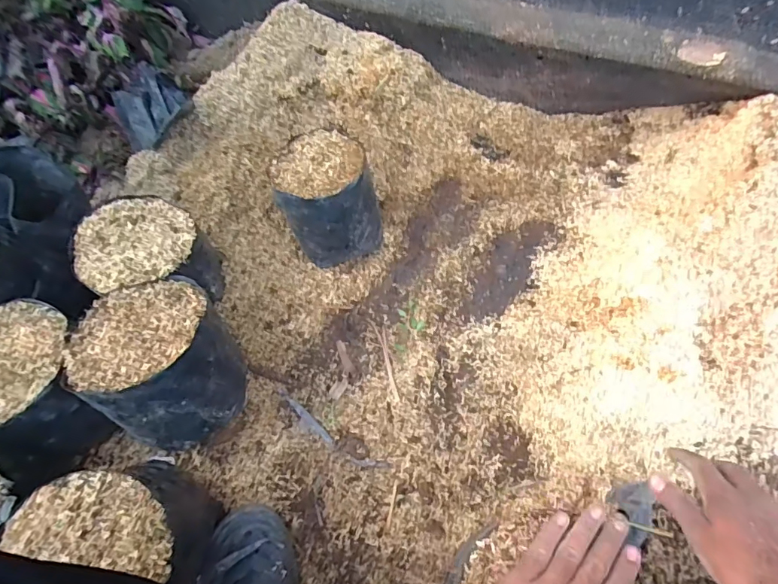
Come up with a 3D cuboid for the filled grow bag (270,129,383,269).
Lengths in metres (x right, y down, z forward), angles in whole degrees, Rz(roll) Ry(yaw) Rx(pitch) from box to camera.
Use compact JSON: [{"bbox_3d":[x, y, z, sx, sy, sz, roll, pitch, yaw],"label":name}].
[{"bbox_3d":[-0.099,-0.147,0.747,0.141,0.158,0.155,-23,61,-7],"label":"filled grow bag"}]

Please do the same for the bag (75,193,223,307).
[{"bbox_3d":[-0.338,-0.051,0.654,0.160,0.118,0.145,-13,60,0],"label":"bag"}]

